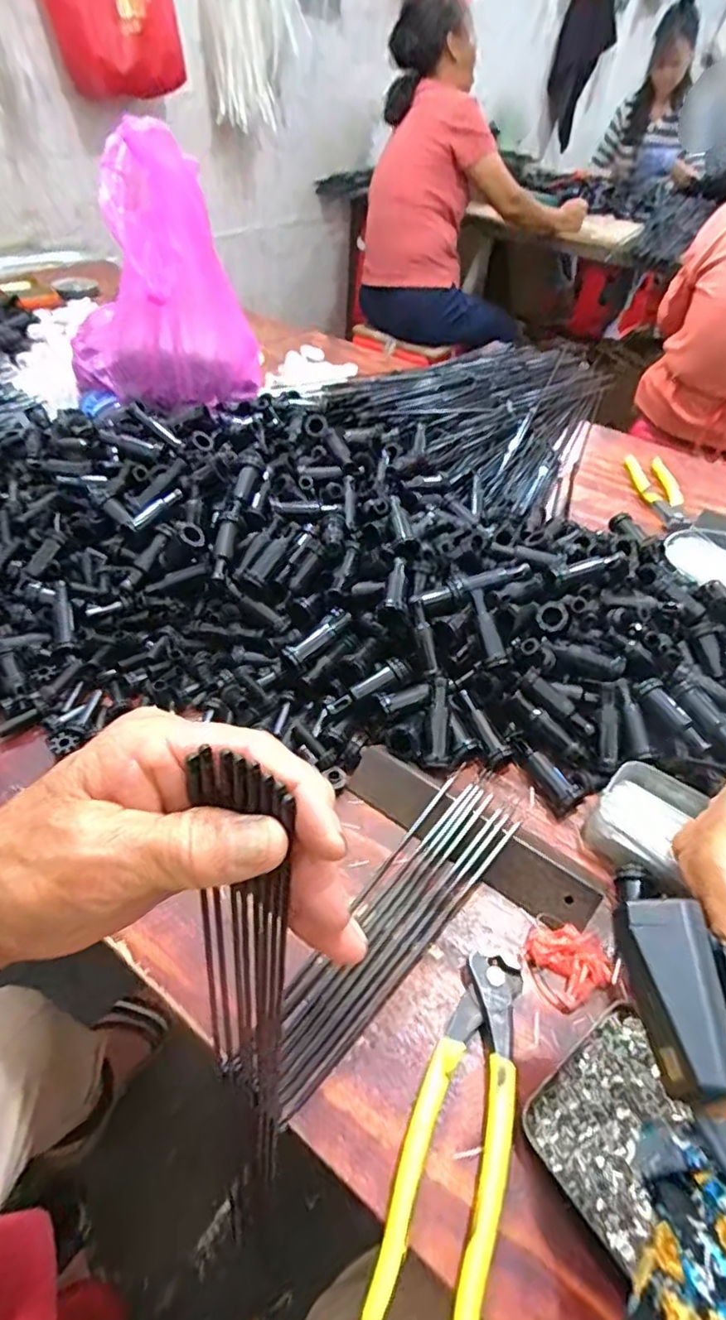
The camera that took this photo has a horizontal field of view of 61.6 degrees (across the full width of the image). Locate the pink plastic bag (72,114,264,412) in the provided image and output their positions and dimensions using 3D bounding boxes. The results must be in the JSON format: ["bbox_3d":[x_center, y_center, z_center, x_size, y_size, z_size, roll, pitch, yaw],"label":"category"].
[{"bbox_3d":[-0.237,-0.435,0.704,0.214,0.263,0.130,-17,49,-17],"label":"pink plastic bag"}]

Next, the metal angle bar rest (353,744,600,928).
[{"bbox_3d":[0.068,0.115,0.406,0.177,0.024,0.040,31,53,25],"label":"metal angle bar rest"}]

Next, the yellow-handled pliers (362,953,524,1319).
[{"bbox_3d":[0.049,0.230,0.301,0.047,0.015,0.160,16,48,14],"label":"yellow-handled pliers"}]

